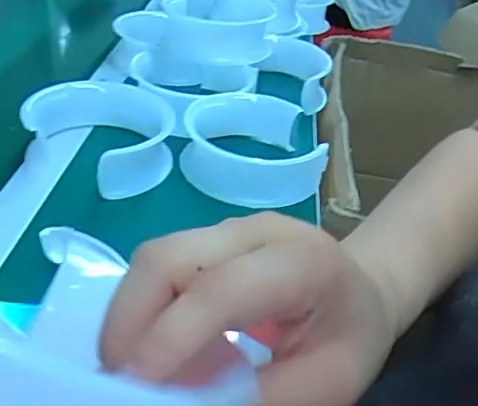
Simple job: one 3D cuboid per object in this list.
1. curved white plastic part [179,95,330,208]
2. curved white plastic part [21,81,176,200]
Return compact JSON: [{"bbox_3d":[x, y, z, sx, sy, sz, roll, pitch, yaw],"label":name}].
[{"bbox_3d":[0.010,-0.058,0.601,0.135,0.060,0.139,6,34,-4],"label":"curved white plastic part"},{"bbox_3d":[-0.140,-0.072,0.595,0.141,0.056,0.169,3,35,-9],"label":"curved white plastic part"}]

